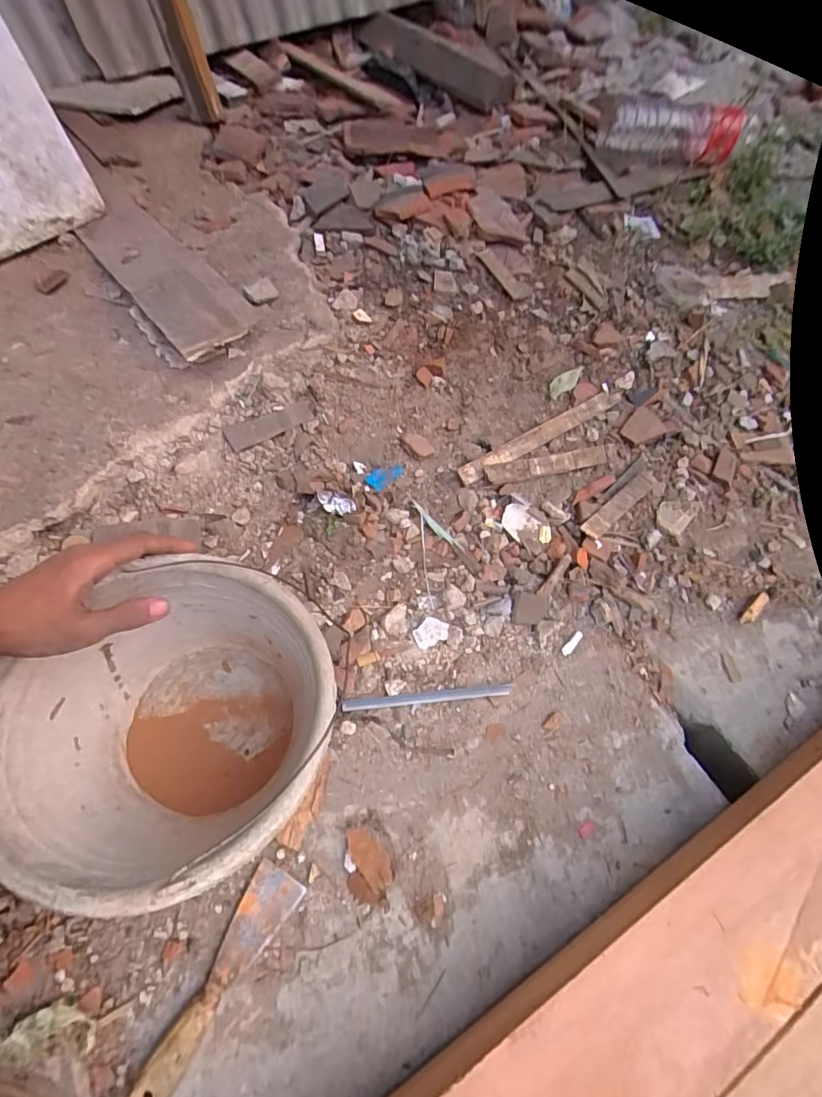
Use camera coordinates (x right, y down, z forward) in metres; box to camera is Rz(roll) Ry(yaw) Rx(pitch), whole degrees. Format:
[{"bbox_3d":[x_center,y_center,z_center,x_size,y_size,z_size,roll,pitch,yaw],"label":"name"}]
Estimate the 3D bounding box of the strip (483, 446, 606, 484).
[{"bbox_3d":[0.183,-0.111,0.671,0.179,0.009,0.025,-12,90,-17],"label":"strip"}]

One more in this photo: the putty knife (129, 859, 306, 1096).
[{"bbox_3d":[-0.164,0.368,0.420,0.043,0.021,0.190,28,64,12],"label":"putty knife"}]

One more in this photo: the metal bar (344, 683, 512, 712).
[{"bbox_3d":[0.018,0.159,0.543,0.178,0.012,0.014,-4,62,-4],"label":"metal bar"}]

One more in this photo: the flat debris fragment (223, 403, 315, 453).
[{"bbox_3d":[-0.180,-0.160,0.651,0.116,0.013,0.037,-29,67,-16],"label":"flat debris fragment"}]

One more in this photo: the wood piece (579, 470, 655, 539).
[{"bbox_3d":[0.274,-0.059,0.661,0.141,0.008,0.023,-38,69,-20],"label":"wood piece"}]

